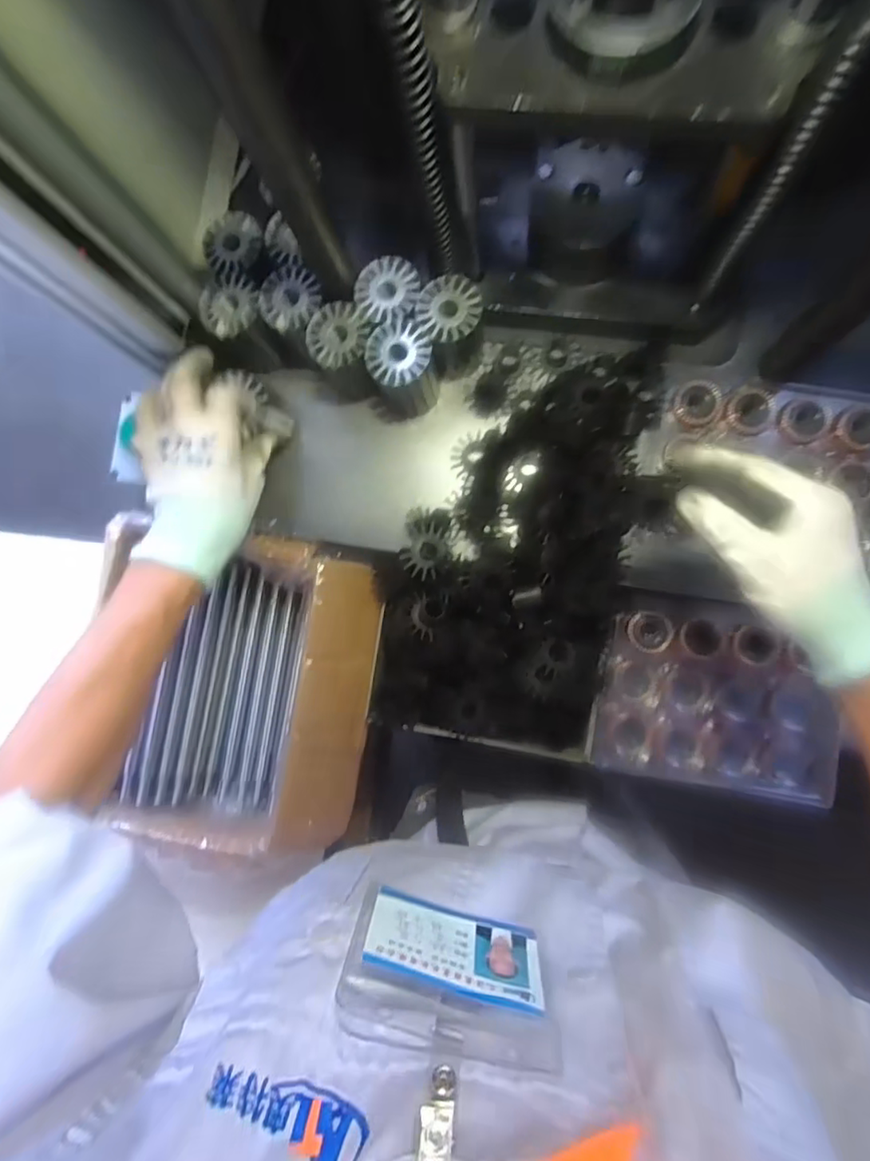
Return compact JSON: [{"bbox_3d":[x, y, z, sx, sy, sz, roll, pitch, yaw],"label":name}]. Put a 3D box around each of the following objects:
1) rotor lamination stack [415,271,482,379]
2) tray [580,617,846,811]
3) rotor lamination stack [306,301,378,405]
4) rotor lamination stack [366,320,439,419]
[{"bbox_3d":[0.016,-0.215,0.517,0.053,0.079,0.060,-11,85,6],"label":"rotor lamination stack"},{"bbox_3d":[0.246,0.110,0.520,0.194,0.034,0.143,10,88,7],"label":"tray"},{"bbox_3d":[-0.078,-0.196,0.526,0.059,0.076,0.061,-1,86,7],"label":"rotor lamination stack"},{"bbox_3d":[-0.025,-0.180,0.520,0.052,0.080,0.054,-16,85,6],"label":"rotor lamination stack"}]

